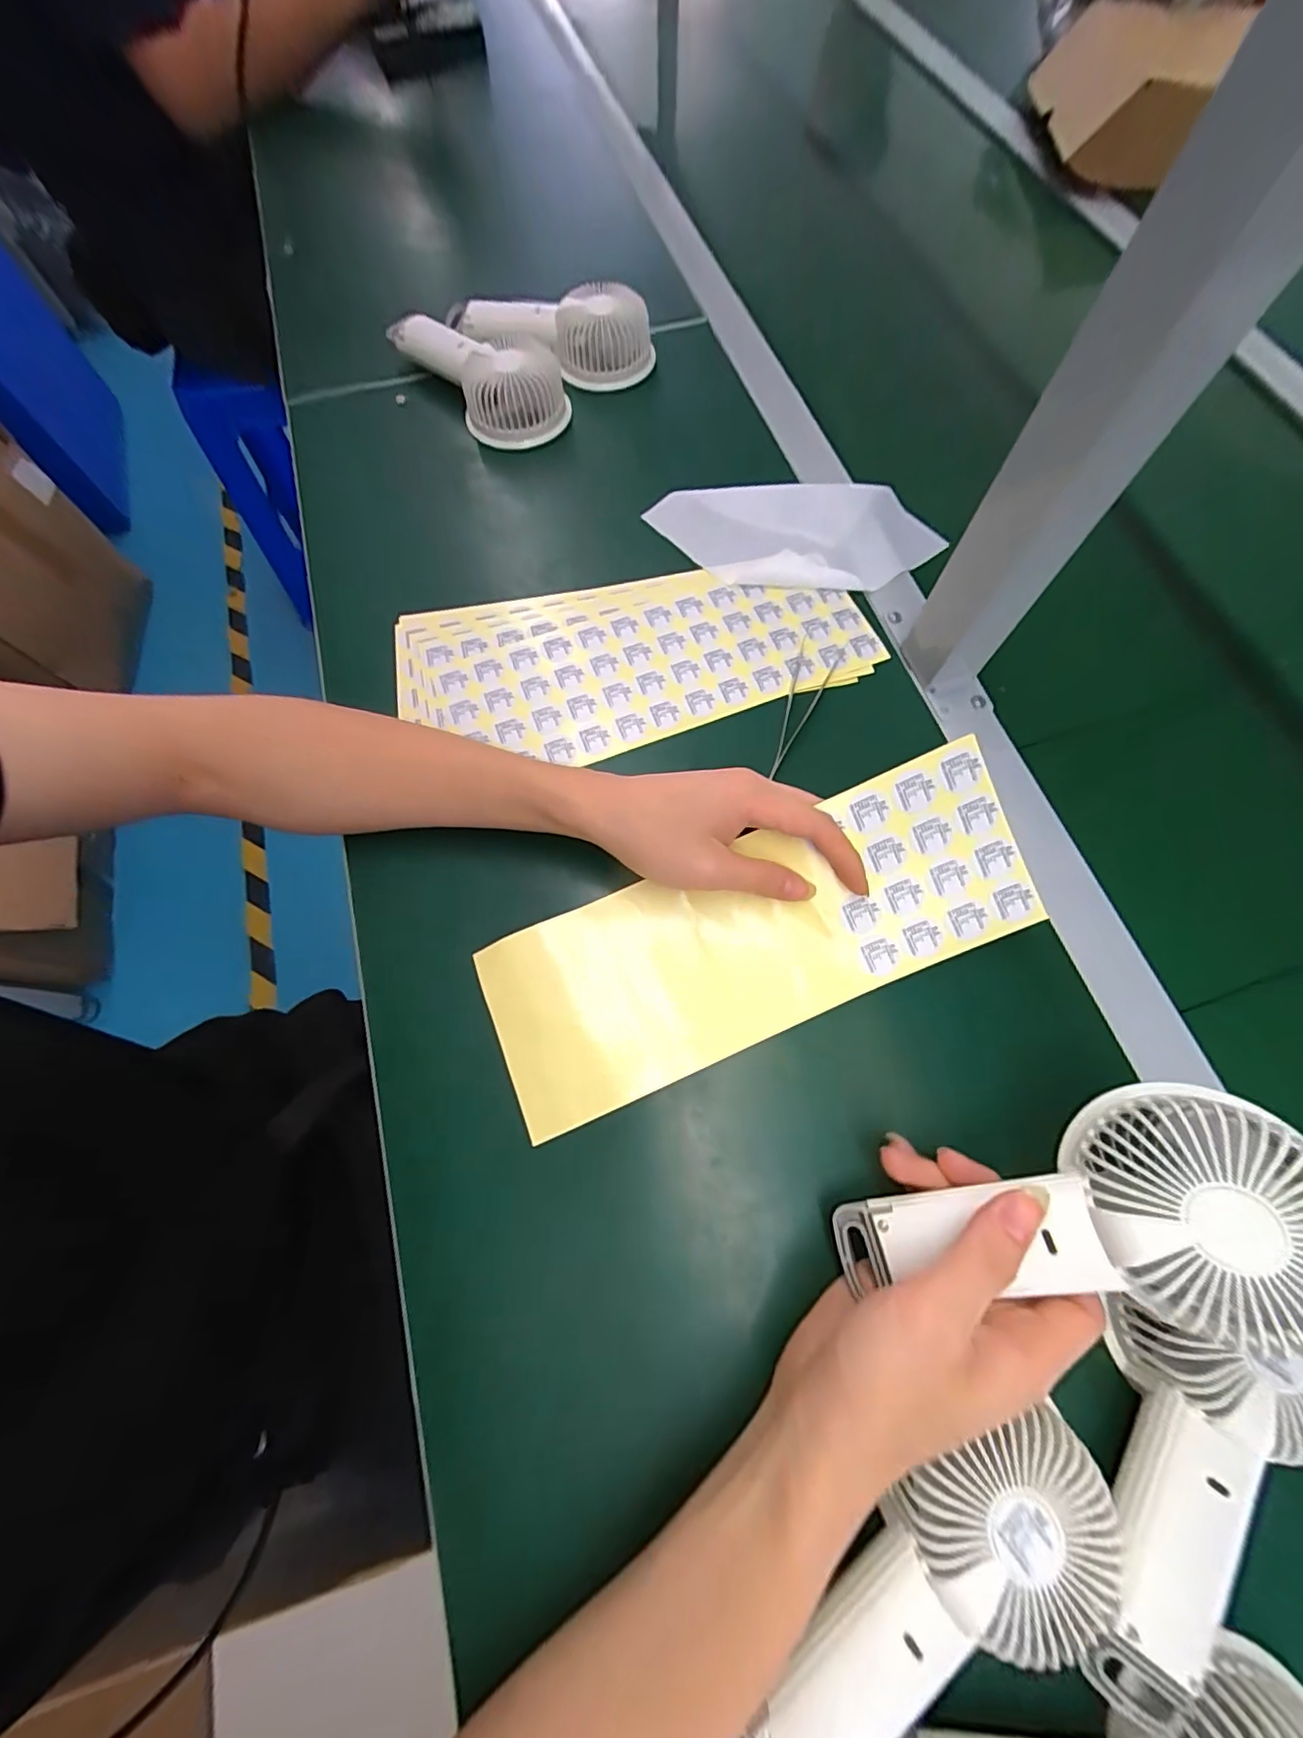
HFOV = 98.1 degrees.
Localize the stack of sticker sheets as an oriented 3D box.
[{"bbox_3d":[-0.010,-0.152,0.402,0.324,0.009,0.140,-13,71,-6],"label":"stack of sticker sheets"}]

